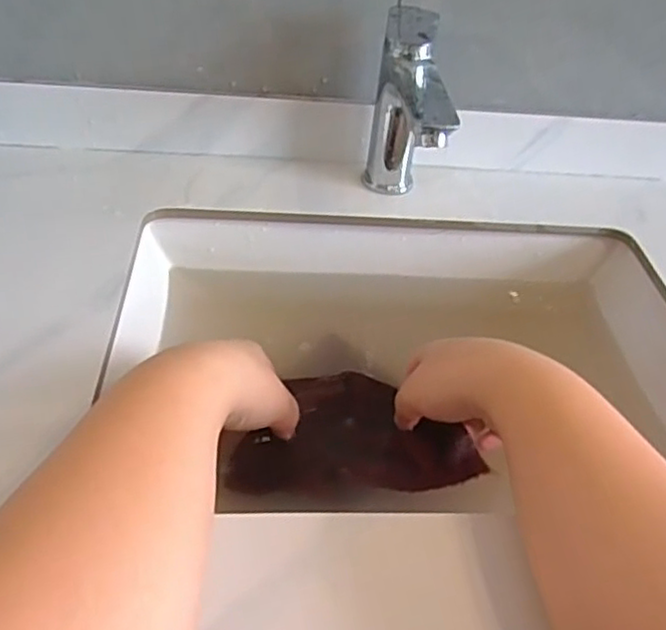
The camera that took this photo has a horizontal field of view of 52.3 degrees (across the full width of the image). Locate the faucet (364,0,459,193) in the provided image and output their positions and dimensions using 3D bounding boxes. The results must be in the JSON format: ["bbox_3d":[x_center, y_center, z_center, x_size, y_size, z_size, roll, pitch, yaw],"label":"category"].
[{"bbox_3d":[0.060,-0.147,0.559,0.043,0.162,0.143,4,41,-3],"label":"faucet"}]

